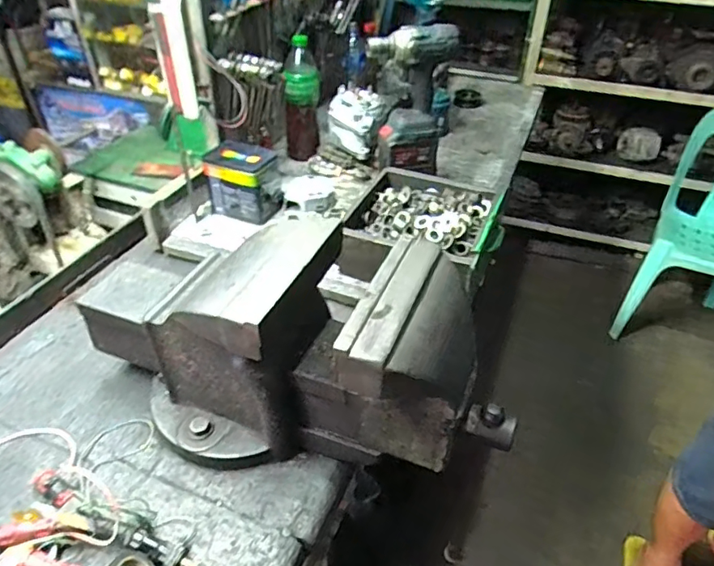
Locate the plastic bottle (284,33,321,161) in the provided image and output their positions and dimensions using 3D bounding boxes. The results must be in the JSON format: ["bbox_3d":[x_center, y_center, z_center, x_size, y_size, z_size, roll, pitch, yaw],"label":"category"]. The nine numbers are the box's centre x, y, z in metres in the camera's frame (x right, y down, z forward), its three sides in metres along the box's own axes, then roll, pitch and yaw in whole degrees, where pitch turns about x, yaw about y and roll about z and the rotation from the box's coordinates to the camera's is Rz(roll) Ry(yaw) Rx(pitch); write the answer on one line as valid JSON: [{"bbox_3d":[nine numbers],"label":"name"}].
[{"bbox_3d":[-0.121,-0.398,1.171,0.079,0.264,0.074,-4,40,-6],"label":"plastic bottle"}]

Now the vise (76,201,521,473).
[{"bbox_3d":[-0.090,0.081,0.639,0.520,0.250,0.185,12,41,13],"label":"vise"}]

